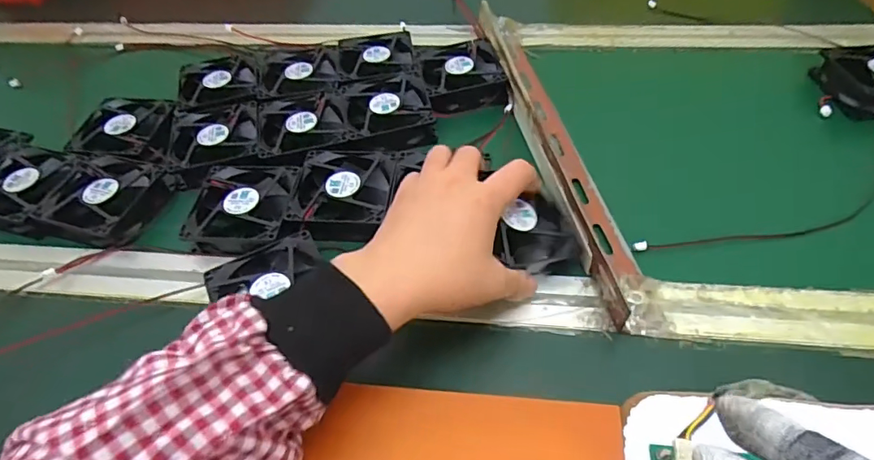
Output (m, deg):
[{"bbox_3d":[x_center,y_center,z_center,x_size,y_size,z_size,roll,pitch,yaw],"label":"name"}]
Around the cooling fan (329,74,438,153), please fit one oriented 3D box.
[{"bbox_3d":[-0.048,-0.109,0.488,0.088,0.030,0.099,-6,50,0],"label":"cooling fan"}]

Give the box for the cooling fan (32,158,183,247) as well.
[{"bbox_3d":[-0.285,-0.028,0.443,0.089,0.023,0.079,14,53,16],"label":"cooling fan"}]

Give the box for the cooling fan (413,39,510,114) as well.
[{"bbox_3d":[0.024,-0.162,0.521,0.081,0.024,0.093,-9,50,-3],"label":"cooling fan"}]

